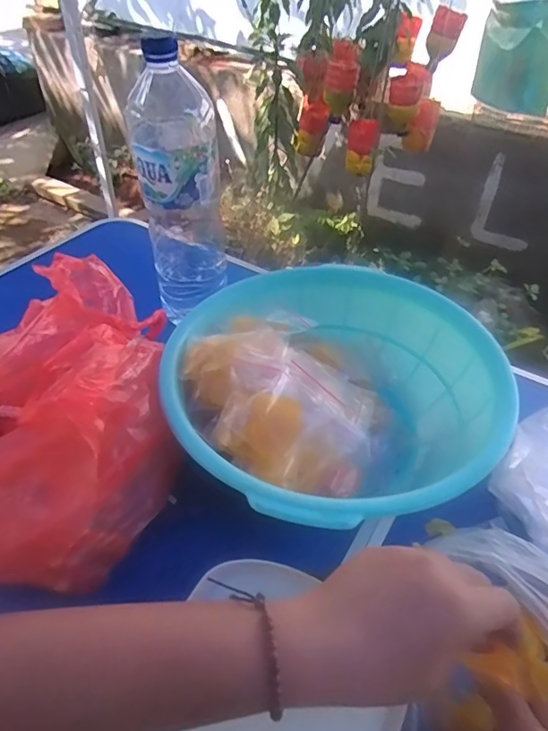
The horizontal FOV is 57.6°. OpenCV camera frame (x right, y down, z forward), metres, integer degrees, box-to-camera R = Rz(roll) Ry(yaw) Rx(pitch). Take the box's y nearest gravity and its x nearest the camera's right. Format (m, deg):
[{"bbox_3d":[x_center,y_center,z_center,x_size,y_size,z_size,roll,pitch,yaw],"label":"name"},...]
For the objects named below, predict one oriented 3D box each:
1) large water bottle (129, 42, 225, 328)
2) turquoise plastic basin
[{"bbox_3d":[-0.099,-0.179,0.546,0.085,0.298,0.087,0,43,-6],"label":"large water bottle"},{"bbox_3d":[0.054,0.023,0.478,0.283,0.098,0.299,3,43,-2],"label":"turquoise plastic basin"}]

